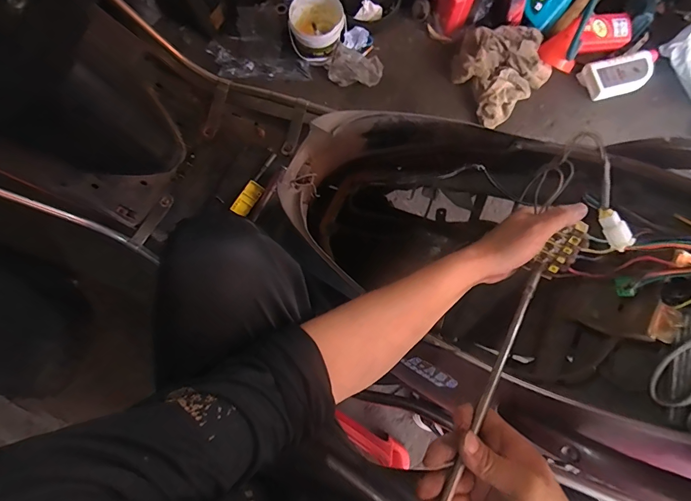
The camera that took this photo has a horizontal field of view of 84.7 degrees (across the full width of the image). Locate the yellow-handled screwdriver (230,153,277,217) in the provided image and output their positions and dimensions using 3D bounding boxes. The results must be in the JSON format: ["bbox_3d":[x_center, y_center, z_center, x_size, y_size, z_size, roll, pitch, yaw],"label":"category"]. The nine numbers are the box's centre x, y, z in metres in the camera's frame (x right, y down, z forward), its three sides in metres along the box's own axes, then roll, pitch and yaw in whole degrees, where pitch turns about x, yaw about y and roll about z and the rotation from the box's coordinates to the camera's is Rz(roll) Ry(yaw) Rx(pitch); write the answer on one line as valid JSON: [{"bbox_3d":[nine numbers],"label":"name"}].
[{"bbox_3d":[-0.190,-0.144,0.824,0.036,0.026,0.159,29,80,7],"label":"yellow-handled screwdriver"}]

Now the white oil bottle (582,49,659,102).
[{"bbox_3d":[0.888,-0.569,1.205,0.252,0.050,0.127,-18,78,-2],"label":"white oil bottle"}]

